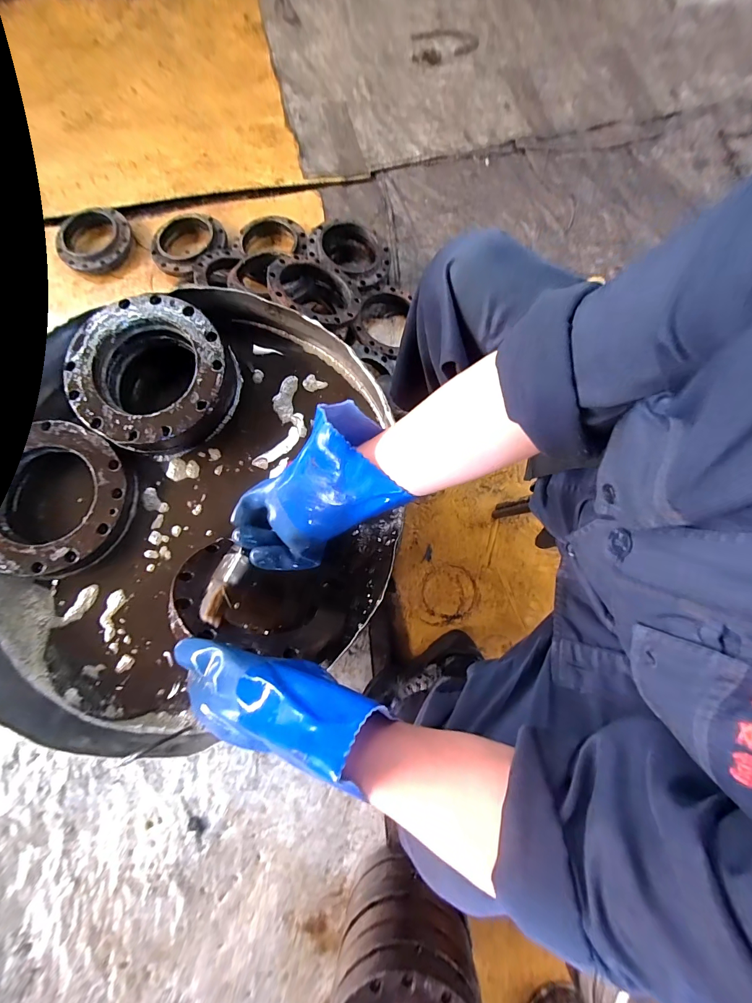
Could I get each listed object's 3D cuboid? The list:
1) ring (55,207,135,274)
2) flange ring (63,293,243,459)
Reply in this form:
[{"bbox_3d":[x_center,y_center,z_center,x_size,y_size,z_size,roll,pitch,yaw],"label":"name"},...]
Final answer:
[{"bbox_3d":[-0.787,-0.743,1.040,0.195,0.045,0.204,0,77,2],"label":"ring"},{"bbox_3d":[-0.297,-0.168,0.504,0.198,0.080,0.195,0,77,2],"label":"flange ring"}]

